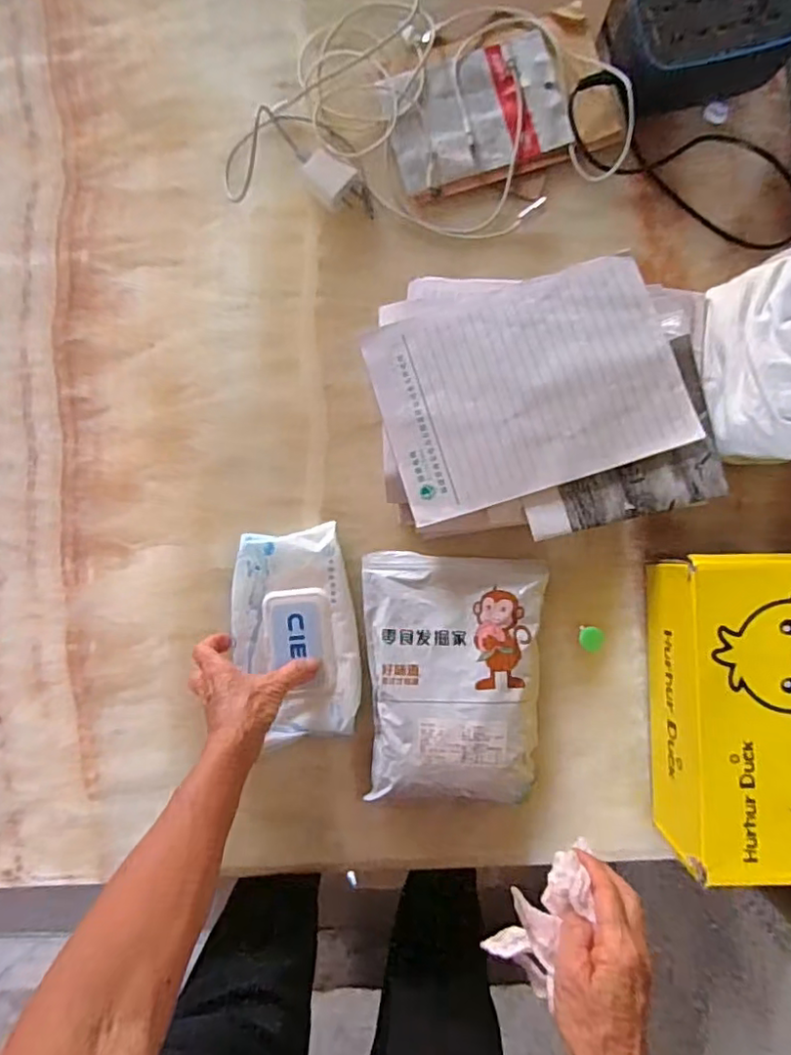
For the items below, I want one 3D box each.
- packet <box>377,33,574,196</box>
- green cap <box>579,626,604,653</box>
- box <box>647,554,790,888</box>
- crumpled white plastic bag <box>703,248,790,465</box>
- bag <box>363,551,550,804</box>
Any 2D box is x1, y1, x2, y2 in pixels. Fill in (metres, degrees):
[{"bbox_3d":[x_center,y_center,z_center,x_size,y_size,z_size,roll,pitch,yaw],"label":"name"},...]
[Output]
[{"bbox_3d":[0.077,-0.403,0.579,0.167,0.011,0.114,-15,88,3],"label":"packet"},{"bbox_3d":[0.184,0.104,0.559,0.023,0.006,0.023,0,88,3],"label":"green cap"},{"bbox_3d":[0.317,0.152,0.493,0.183,0.110,0.258,0,88,3],"label":"box"},{"bbox_3d":[0.347,-0.146,0.514,0.132,0.068,0.170,0,88,3],"label":"crumpled white plastic bag"},{"bbox_3d":[0.052,0.136,0.553,0.162,0.036,0.215,3,89,3],"label":"bag"}]

